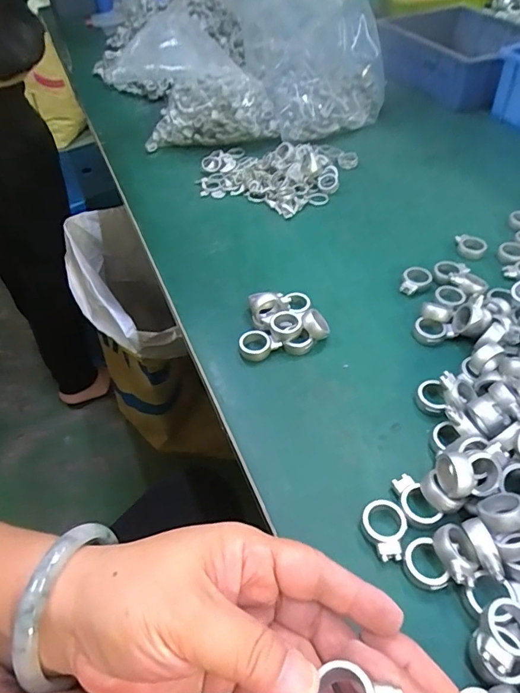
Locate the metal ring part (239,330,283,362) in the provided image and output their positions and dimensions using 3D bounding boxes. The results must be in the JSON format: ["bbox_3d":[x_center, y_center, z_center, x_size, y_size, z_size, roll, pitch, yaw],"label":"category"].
[{"bbox_3d":[-0.003,-0.002,0.384,0.031,0.011,0.027,-31,52,-22],"label":"metal ring part"}]

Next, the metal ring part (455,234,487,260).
[{"bbox_3d":[0.208,-0.099,0.462,0.030,0.011,0.027,19,51,20],"label":"metal ring part"}]

